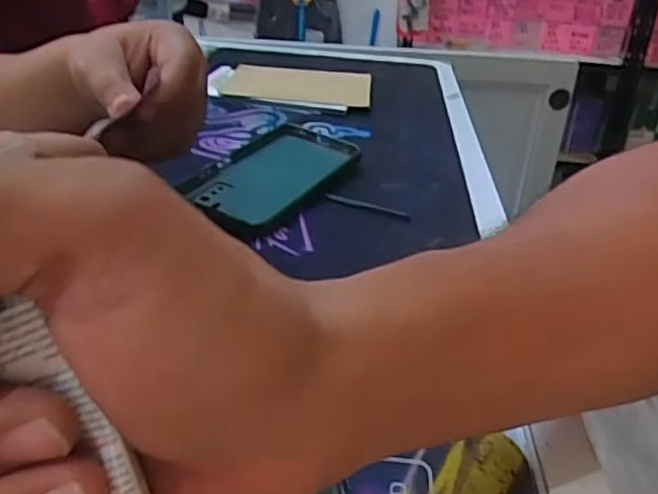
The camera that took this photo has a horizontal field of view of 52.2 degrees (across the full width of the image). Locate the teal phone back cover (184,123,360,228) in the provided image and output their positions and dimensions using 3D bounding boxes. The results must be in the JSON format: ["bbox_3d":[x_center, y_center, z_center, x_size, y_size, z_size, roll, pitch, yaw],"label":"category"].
[{"bbox_3d":[-0.041,-0.055,0.507,0.079,0.018,0.167,15,30,18],"label":"teal phone back cover"}]

